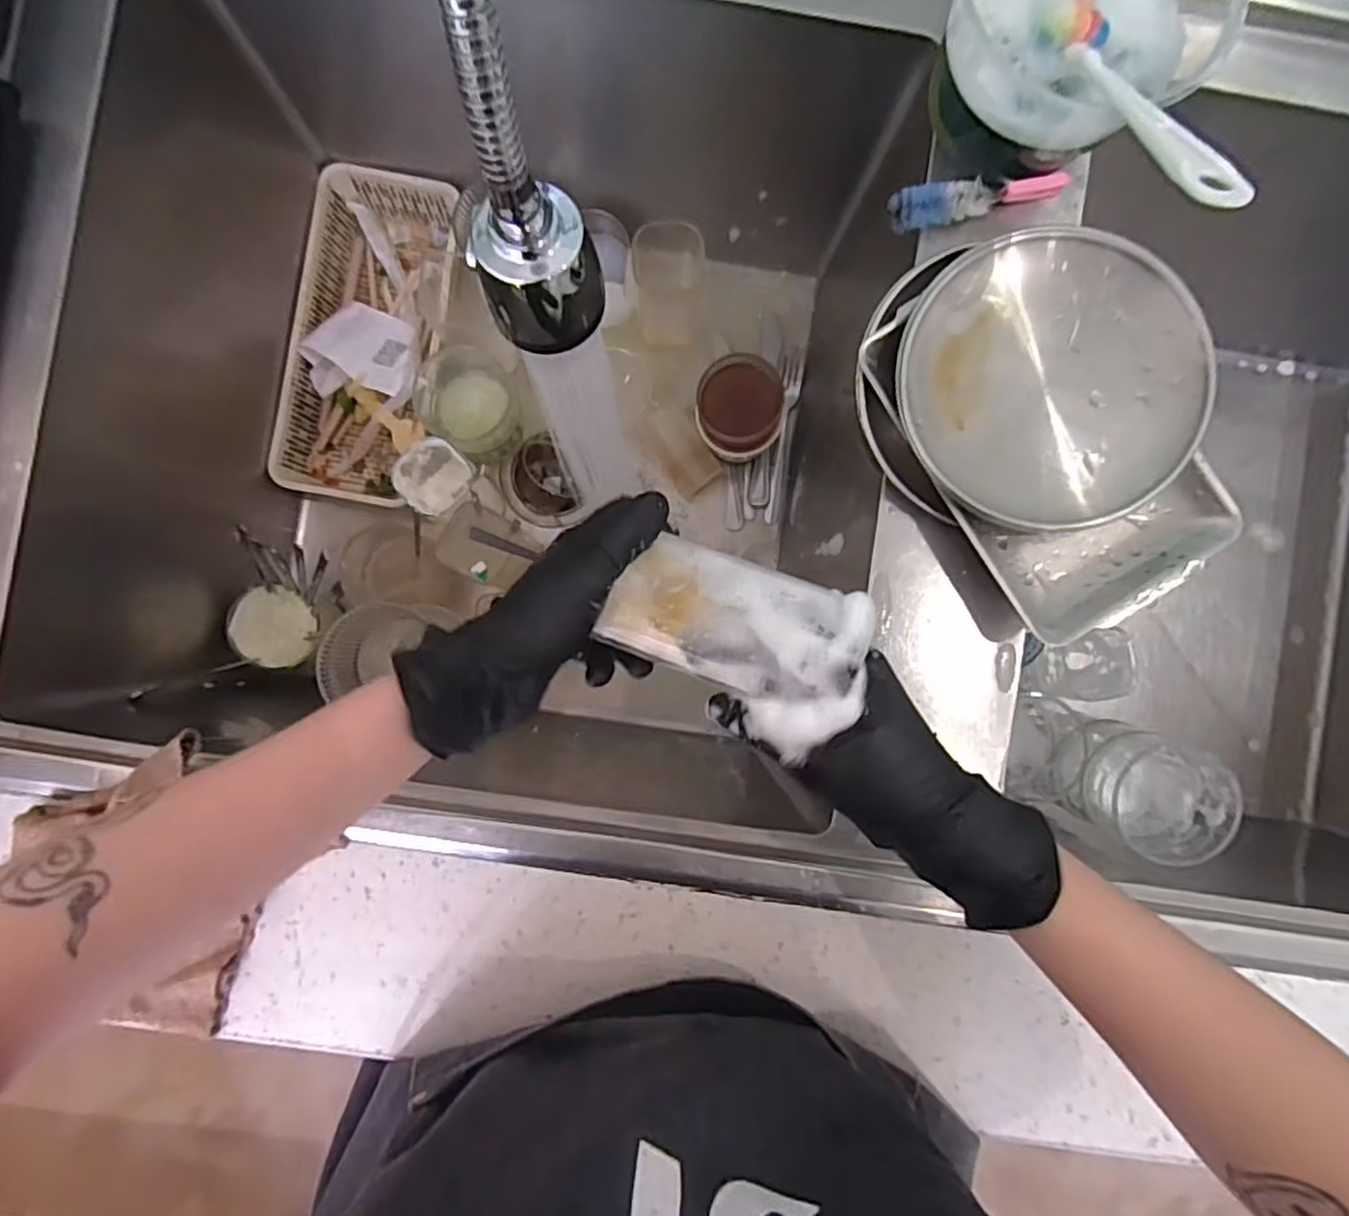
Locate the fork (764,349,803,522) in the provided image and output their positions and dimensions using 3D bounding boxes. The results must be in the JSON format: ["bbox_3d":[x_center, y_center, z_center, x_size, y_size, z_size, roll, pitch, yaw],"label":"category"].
[{"bbox_3d":[0.115,-0.176,0.714,0.019,0.012,0.175,7,90,-2],"label":"fork"}]

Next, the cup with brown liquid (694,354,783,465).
[{"bbox_3d":[0.059,-0.186,0.665,0.084,0.106,0.082,8,89,-2],"label":"cup with brown liquid"}]

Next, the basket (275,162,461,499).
[{"bbox_3d":[-0.290,-0.261,0.668,0.132,0.065,0.314,10,89,-2],"label":"basket"}]

